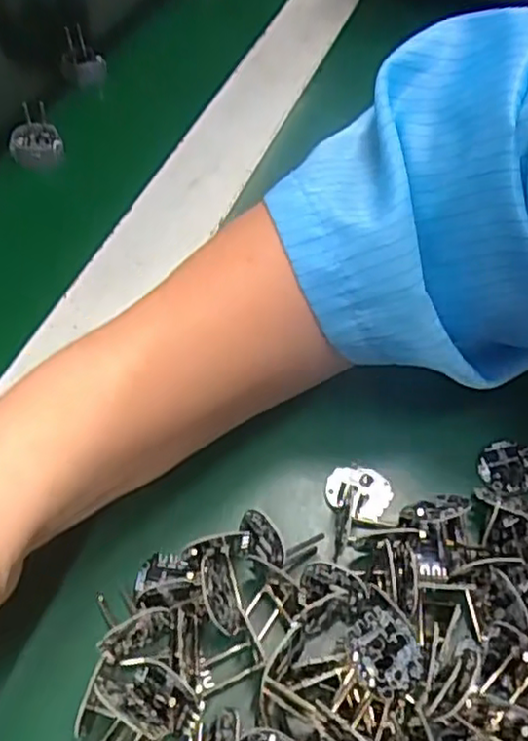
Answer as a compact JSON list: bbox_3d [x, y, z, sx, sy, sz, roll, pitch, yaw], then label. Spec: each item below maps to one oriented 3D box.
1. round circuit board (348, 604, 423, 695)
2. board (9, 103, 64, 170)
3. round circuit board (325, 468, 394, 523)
[{"bbox_3d":[0.035,0.081,0.195,0.021,0.004,0.022,10,58,-17],"label":"round circuit board"},{"bbox_3d":[-0.135,-0.136,0.396,0.028,0.016,0.042,-18,54,-16],"label":"board"},{"bbox_3d":[0.036,0.047,0.258,0.024,0.008,0.021,9,52,5],"label":"round circuit board"}]

